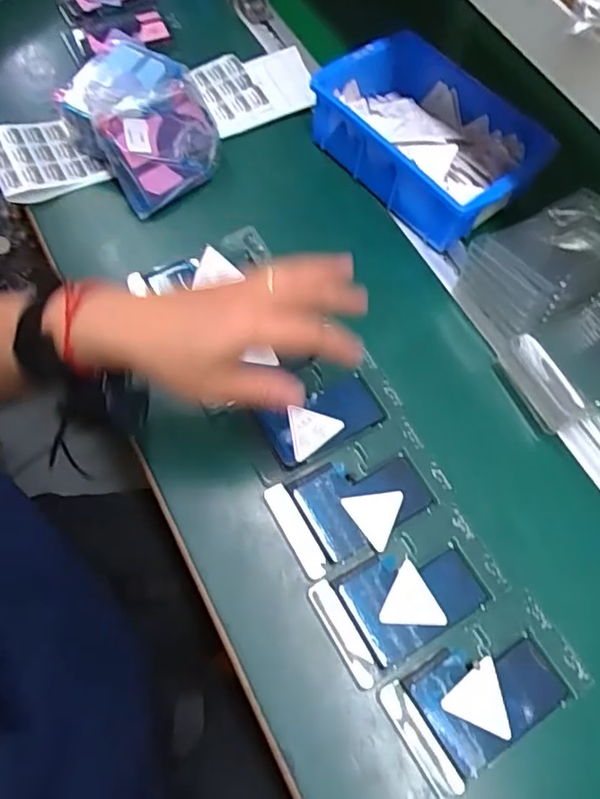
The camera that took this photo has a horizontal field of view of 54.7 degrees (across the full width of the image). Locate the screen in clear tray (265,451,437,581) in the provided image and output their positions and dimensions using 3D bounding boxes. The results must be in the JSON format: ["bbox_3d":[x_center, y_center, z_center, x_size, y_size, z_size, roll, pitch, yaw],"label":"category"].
[{"bbox_3d":[0.040,0.078,0.428,0.110,0.005,0.071,-21,68,-12],"label":"screen in clear tray"}]

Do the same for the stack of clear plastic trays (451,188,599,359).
[{"bbox_3d":[0.205,-0.111,0.483,0.131,0.072,0.093,-26,69,-14],"label":"stack of clear plastic trays"}]

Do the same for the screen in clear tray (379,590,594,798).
[{"bbox_3d":[0.123,0.191,0.381,0.125,0.009,0.070,-28,70,-15],"label":"screen in clear tray"}]

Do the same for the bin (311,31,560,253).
[{"bbox_3d":[0.121,-0.244,0.548,0.137,0.071,0.203,-38,72,-18],"label":"bin"}]

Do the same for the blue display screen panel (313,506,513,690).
[{"bbox_3d":[0.077,0.134,0.404,0.125,0.008,0.069,-27,70,-14],"label":"blue display screen panel"}]

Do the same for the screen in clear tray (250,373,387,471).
[{"bbox_3d":[0.017,0.014,0.457,0.088,0.014,0.054,-25,69,-13],"label":"screen in clear tray"}]

